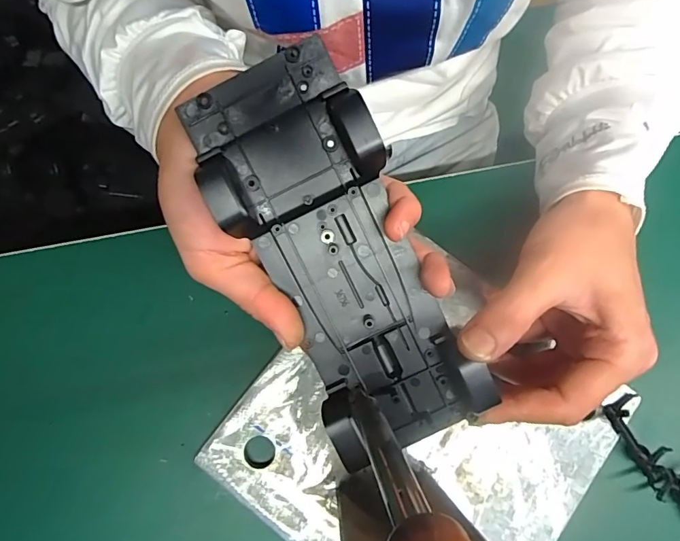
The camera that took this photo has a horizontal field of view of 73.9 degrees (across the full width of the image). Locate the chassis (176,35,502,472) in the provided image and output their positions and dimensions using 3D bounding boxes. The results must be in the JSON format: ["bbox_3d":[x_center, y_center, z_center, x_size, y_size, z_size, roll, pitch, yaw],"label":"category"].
[{"bbox_3d":[0.000,-0.001,0.208,0.075,0.030,0.188,-28,100,-5],"label":"chassis"}]

